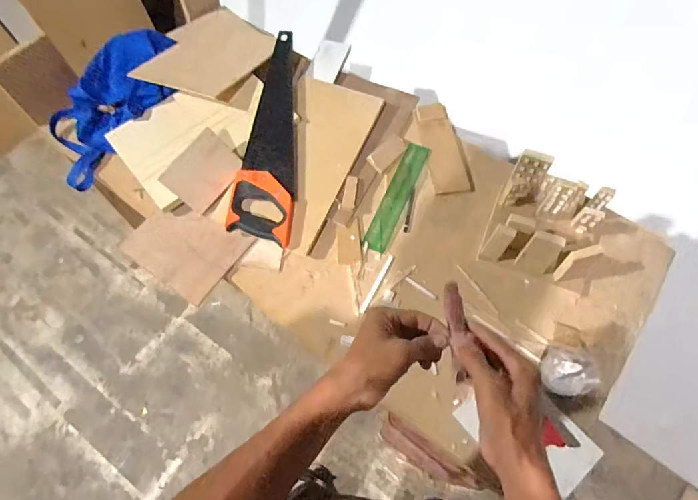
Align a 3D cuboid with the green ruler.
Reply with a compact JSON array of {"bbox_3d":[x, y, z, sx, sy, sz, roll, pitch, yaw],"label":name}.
[{"bbox_3d":[0.094,-0.106,0.796,0.046,0.004,0.250,24,69,3],"label":"green ruler"}]

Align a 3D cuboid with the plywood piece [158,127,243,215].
[{"bbox_3d":[-0.263,-0.142,0.748,0.126,0.093,0.011,-51,31,-8],"label":"plywood piece"}]

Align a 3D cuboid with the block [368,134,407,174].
[{"bbox_3d":[0.077,-0.195,0.825,0.042,0.010,0.090,37,70,19],"label":"block"}]

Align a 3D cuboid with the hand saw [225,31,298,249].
[{"bbox_3d":[-0.150,-0.242,0.810,0.113,0.030,0.497,1,63,3],"label":"hand saw"}]

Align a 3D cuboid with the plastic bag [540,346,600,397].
[{"bbox_3d":[0.344,0.187,0.636,0.081,0.034,0.079,20,65,12],"label":"plastic bag"}]

